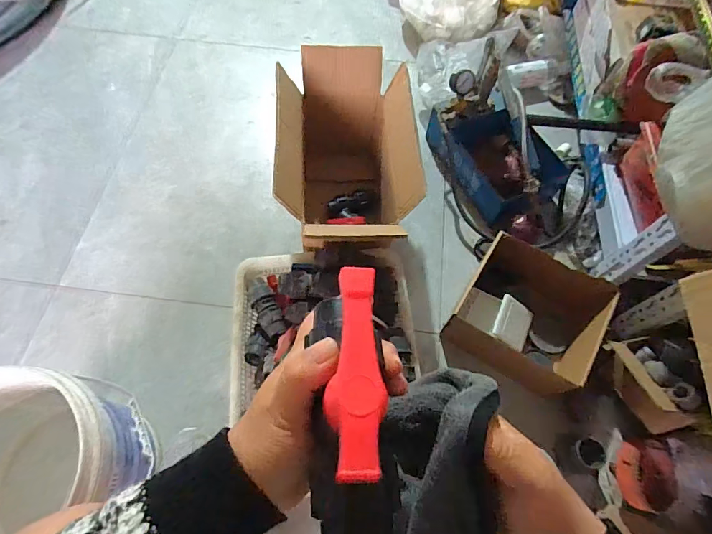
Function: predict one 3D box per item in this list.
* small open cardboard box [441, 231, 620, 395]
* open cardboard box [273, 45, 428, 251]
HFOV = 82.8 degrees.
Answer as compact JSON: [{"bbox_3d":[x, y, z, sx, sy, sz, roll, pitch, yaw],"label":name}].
[{"bbox_3d":[0.326,0.092,0.777,0.238,0.131,0.214,28,66,11],"label":"small open cardboard box"},{"bbox_3d":[-0.024,-0.195,0.822,0.245,0.257,0.429,-3,64,-3],"label":"open cardboard box"}]

